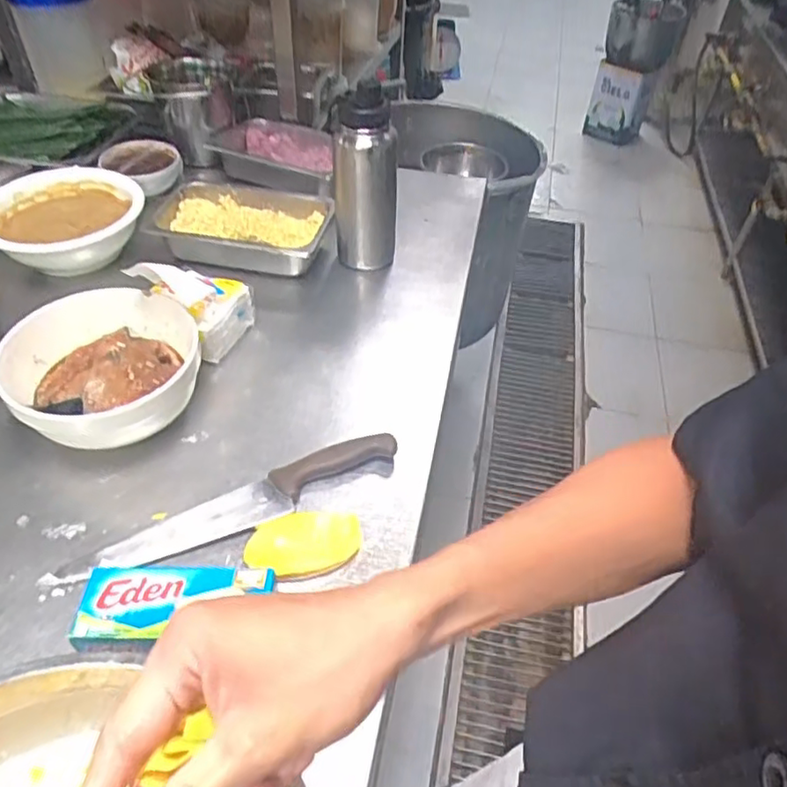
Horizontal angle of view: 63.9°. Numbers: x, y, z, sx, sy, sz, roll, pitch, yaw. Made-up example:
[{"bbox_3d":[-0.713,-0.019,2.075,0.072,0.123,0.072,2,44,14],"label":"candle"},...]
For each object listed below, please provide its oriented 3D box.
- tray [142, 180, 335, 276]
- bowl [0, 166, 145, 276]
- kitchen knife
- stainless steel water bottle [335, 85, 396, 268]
[{"bbox_3d":[-0.230,-0.245,0.964,0.262,0.072,0.162,9,46,4],"label":"tray"},{"bbox_3d":[-0.488,-0.254,0.947,0.227,0.081,0.193,-21,51,-23],"label":"bowl"},{"bbox_3d":[-0.137,0.106,0.653,0.306,0.023,0.051,-20,50,-22],"label":"kitchen knife"},{"bbox_3d":[-0.040,-0.304,0.909,0.088,0.272,0.070,2,45,-2],"label":"stainless steel water bottle"}]

